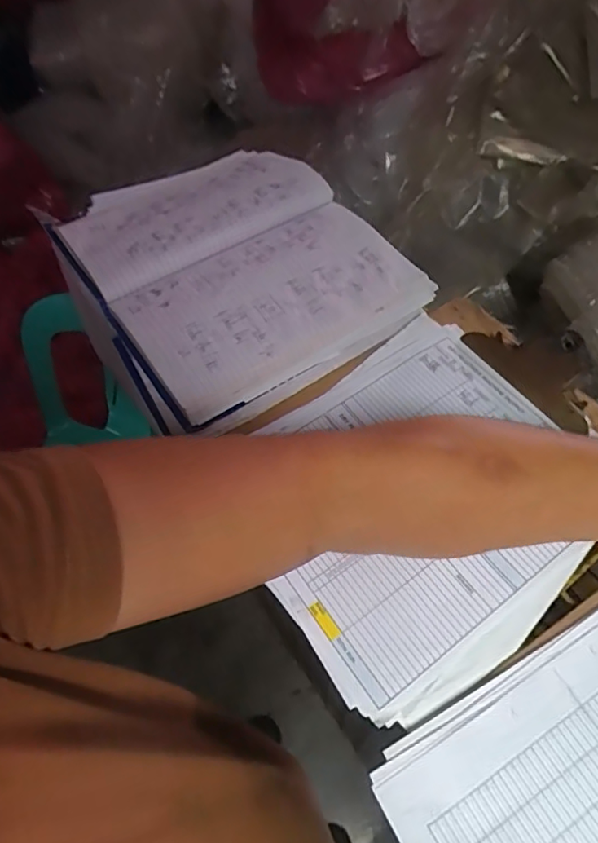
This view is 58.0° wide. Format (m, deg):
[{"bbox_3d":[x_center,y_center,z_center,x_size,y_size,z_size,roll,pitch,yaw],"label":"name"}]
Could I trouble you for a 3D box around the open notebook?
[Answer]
[{"bbox_3d":[-0.078,-0.180,0.563,0.274,0.033,0.349,-31,61,-16],"label":"open notebook"}]

